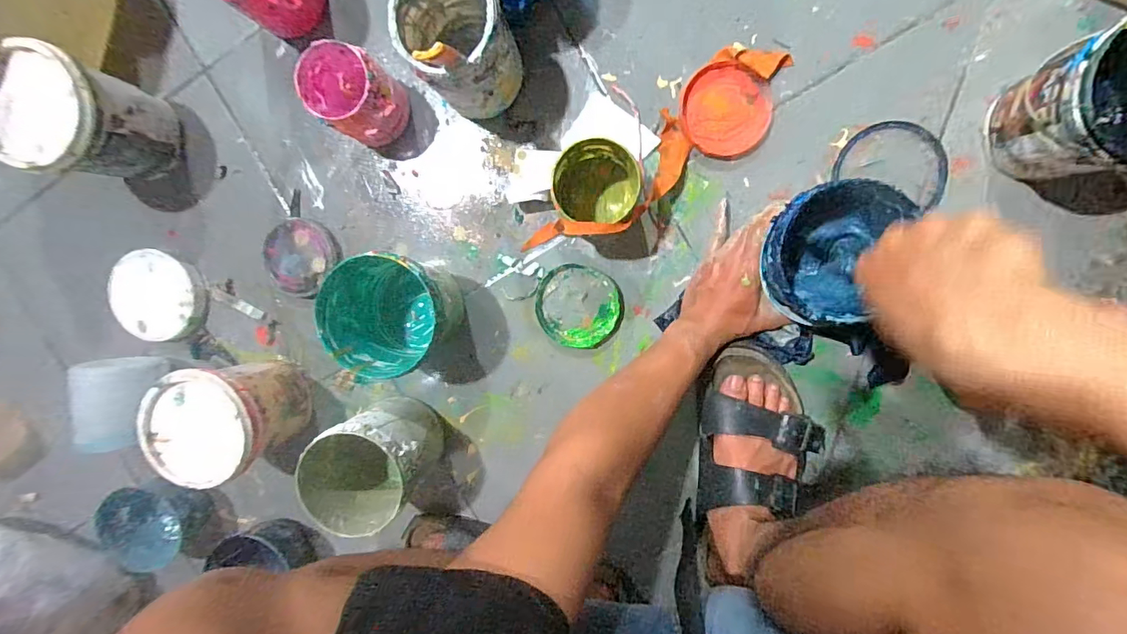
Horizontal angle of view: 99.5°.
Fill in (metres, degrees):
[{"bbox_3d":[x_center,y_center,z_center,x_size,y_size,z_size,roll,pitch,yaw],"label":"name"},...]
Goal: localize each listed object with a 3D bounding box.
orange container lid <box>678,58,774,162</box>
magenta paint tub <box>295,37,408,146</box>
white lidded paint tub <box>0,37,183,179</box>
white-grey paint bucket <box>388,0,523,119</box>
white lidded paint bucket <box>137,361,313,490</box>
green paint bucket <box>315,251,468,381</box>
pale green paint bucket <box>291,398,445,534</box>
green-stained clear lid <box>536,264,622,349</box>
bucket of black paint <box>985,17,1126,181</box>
[{"bbox_3d":[0.180,-0.229,0.531,0.102,0.014,0.094,1,97,6],"label":"orange container lid"},{"bbox_3d":[-0.230,-0.245,0.532,0.093,0.097,0.082,26,98,3],"label":"magenta paint tub"},{"bbox_3d":[-0.530,-0.218,0.536,0.114,0.131,0.121,11,98,5],"label":"white lidded paint tub"},{"bbox_3d":[-0.102,-0.278,0.488,0.096,0.147,0.111,-34,92,9],"label":"white-grey paint bucket"},{"bbox_3d":[-0.382,0.114,0.563,0.121,0.132,0.122,1,97,6],"label":"white lidded paint bucket"},{"bbox_3d":[-0.179,-0.004,0.539,0.121,0.131,0.126,1,97,6],"label":"green paint bucket"},{"bbox_3d":[-0.214,0.163,0.554,0.122,0.141,0.109,-39,91,9],"label":"pale green paint bucket"},{"bbox_3d":[0.019,-0.012,0.570,0.101,0.019,0.095,3,97,6],"label":"green-stained clear lid"},{"bbox_3d":[0.494,-0.191,0.443,0.124,0.121,0.113,-6,96,7],"label":"bucket of black paint"}]

